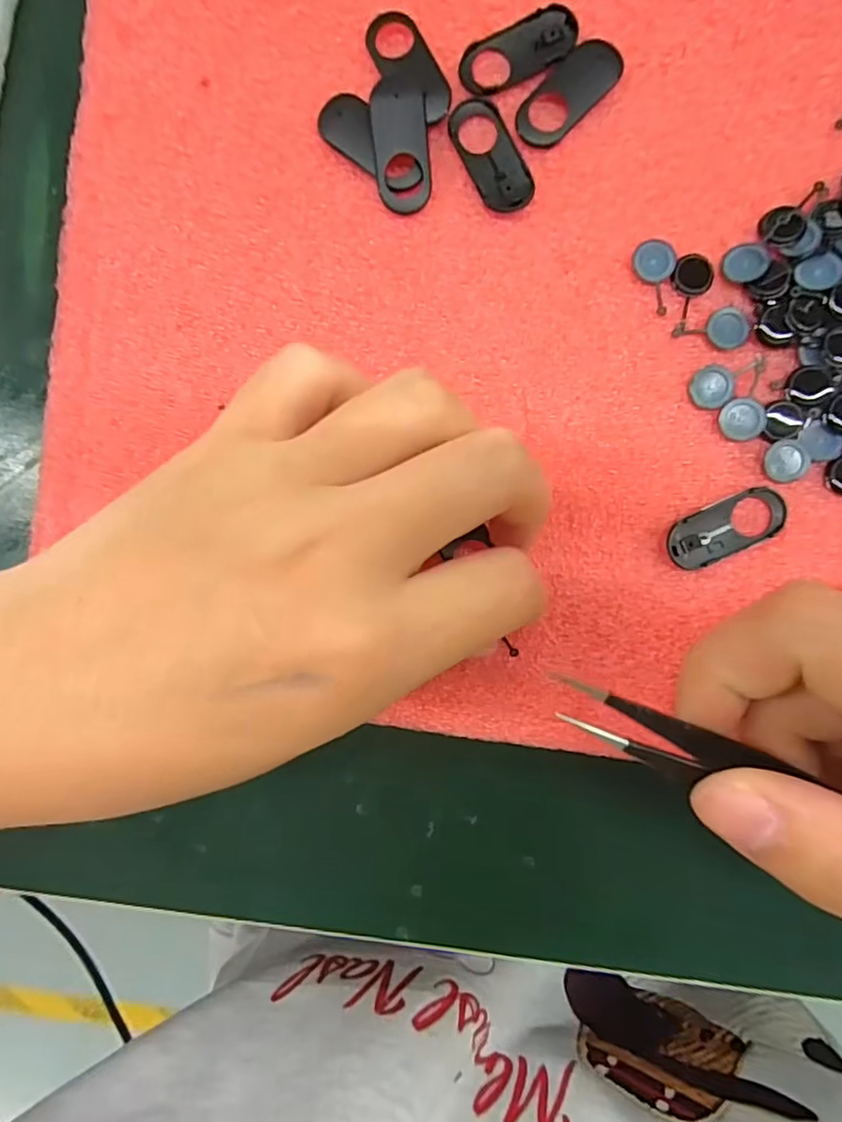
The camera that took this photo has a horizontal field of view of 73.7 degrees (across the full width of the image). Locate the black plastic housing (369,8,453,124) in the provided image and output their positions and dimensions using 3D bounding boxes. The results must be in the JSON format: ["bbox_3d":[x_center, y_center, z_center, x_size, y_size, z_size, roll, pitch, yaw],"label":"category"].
[{"bbox_3d":[-0.003,-0.130,0.147,0.014,0.004,0.032,-28,90,4],"label":"black plastic housing"}]

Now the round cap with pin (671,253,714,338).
[{"bbox_3d":[0.070,-0.069,0.145,0.010,0.004,0.021,14,92,3],"label":"round cap with pin"}]

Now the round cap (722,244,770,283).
[{"bbox_3d":[0.083,-0.076,0.144,0.010,0.004,0.010,0,91,3],"label":"round cap"}]

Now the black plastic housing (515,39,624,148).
[{"bbox_3d":[0.038,-0.121,0.146,0.030,0.004,0.014,-45,89,3],"label":"black plastic housing"}]

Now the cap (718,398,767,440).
[{"bbox_3d":[0.083,-0.037,0.144,0.010,0.004,0.010,0,91,3],"label":"cap"}]

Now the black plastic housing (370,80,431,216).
[{"bbox_3d":[-0.005,-0.107,0.145,0.014,0.004,0.030,-5,106,3],"label":"black plastic housing"}]

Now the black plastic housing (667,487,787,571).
[{"bbox_3d":[0.079,-0.008,0.145,0.031,0.004,0.014,-23,90,4],"label":"black plastic housing"}]

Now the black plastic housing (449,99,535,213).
[{"bbox_3d":[0.018,-0.106,0.147,0.013,0.004,0.031,-28,89,4],"label":"black plastic housing"}]

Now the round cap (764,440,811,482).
[{"bbox_3d":[0.094,-0.026,0.144,0.010,0.004,0.010,0,91,3],"label":"round cap"}]

